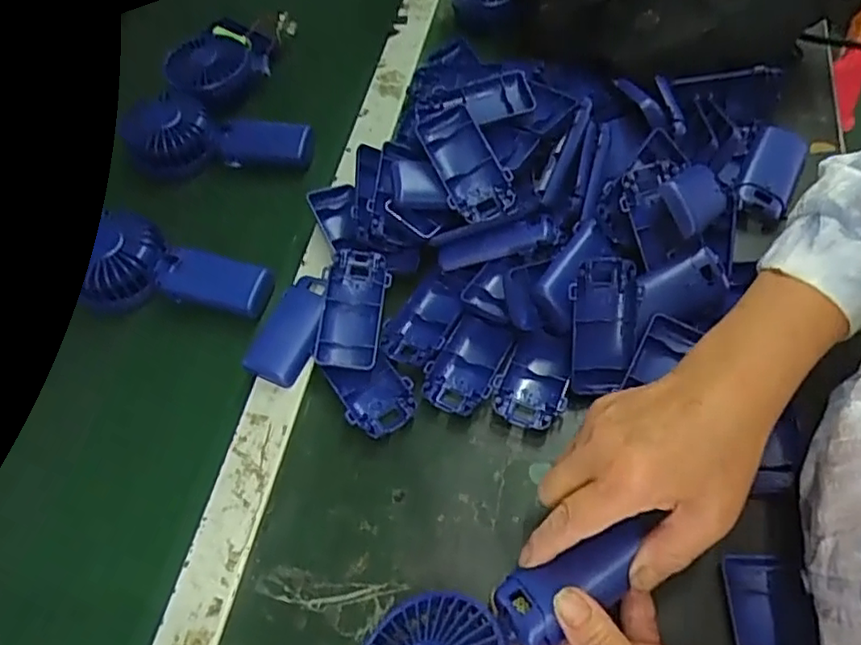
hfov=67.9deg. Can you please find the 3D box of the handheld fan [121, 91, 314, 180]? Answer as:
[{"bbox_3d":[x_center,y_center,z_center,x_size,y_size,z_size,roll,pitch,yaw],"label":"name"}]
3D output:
[{"bbox_3d":[-0.197,-0.170,0.599,0.172,0.062,0.062,4,59,7],"label":"handheld fan"}]

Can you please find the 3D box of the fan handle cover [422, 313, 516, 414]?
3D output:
[{"bbox_3d":[0.028,0.032,0.470,0.049,0.022,0.074,20,62,16],"label":"fan handle cover"}]

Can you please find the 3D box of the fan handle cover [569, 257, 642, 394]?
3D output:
[{"bbox_3d":[0.121,0.002,0.449,0.045,0.023,0.093,4,97,7],"label":"fan handle cover"}]

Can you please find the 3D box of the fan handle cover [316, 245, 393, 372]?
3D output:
[{"bbox_3d":[-0.059,-0.011,0.486,0.049,0.017,0.092,2,69,6],"label":"fan handle cover"}]

